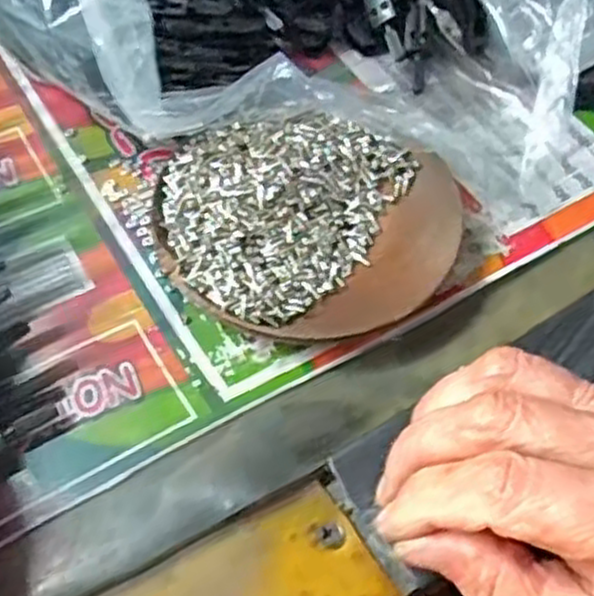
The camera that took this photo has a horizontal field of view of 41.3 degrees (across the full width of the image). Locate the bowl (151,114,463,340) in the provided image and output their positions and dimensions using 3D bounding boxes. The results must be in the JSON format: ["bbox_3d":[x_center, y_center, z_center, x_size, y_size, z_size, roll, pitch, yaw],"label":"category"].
[{"bbox_3d":[0.006,-0.027,0.298,0.112,0.026,0.091,-5,58,-6],"label":"bowl"}]

